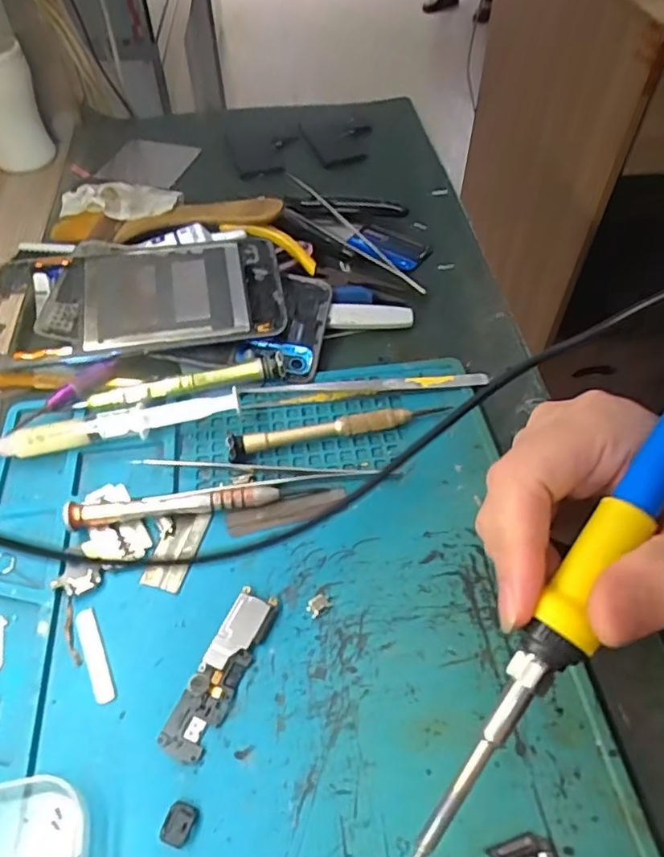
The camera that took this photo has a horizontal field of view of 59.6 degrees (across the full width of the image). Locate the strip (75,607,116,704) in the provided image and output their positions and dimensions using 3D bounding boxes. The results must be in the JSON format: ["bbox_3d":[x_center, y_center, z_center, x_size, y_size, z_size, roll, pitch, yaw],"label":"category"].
[{"bbox_3d":[-0.094,0.089,0.230,0.008,0.004,0.039,-23,55,-17],"label":"strip"}]

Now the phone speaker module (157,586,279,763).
[{"bbox_3d":[-0.043,0.094,0.226,0.018,0.004,0.064,19,54,15],"label":"phone speaker module"}]

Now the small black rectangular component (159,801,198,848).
[{"bbox_3d":[-0.052,0.133,0.195,0.010,0.004,0.012,14,53,11],"label":"small black rectangular component"}]

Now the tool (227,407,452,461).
[{"bbox_3d":[0.004,-0.002,0.292,0.112,0.015,0.010,-13,53,-10],"label":"tool"}]

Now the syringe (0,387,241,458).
[{"bbox_3d":[-0.112,0.000,0.289,0.131,0.017,0.017,-9,52,-7],"label":"syringe"}]

